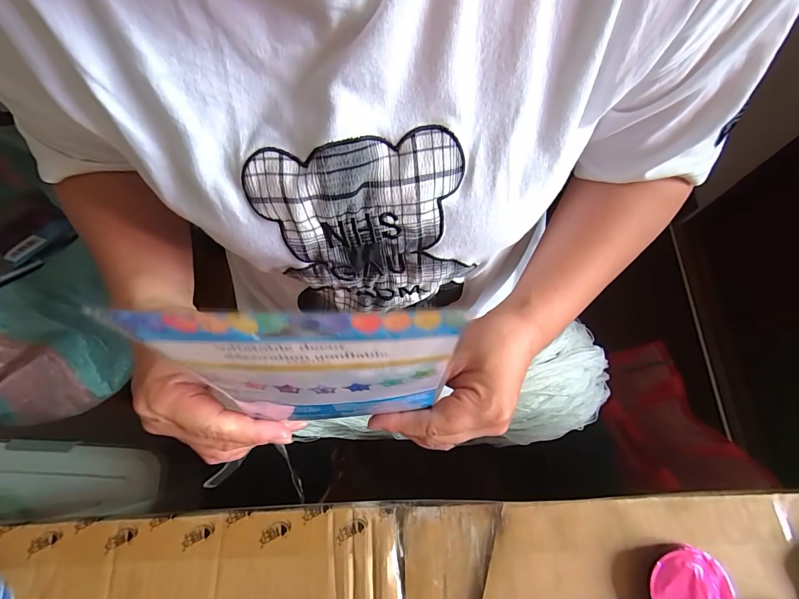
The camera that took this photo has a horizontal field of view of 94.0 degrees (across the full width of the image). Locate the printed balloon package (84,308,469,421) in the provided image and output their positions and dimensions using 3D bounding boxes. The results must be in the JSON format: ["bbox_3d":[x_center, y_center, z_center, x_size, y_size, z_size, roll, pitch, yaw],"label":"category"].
[{"bbox_3d":[-0.035,0.035,0.172,0.111,0.132,0.007,-2,59,0],"label":"printed balloon package"}]

